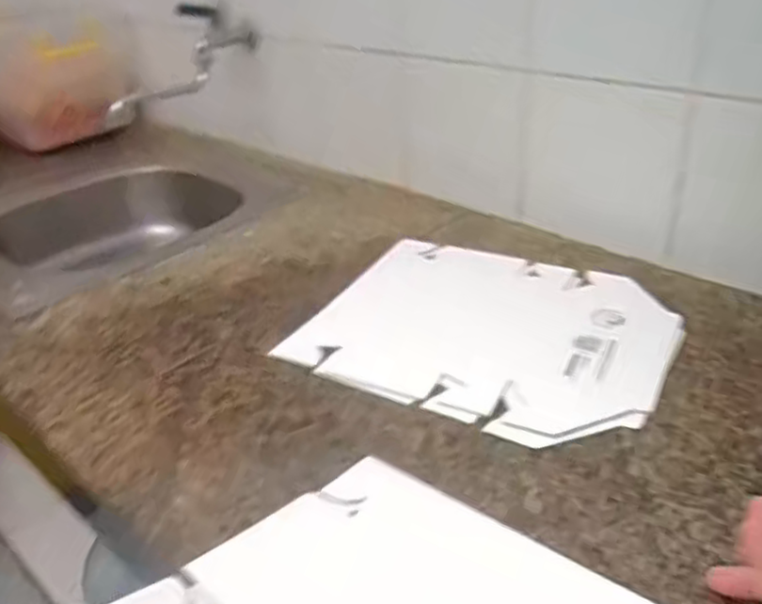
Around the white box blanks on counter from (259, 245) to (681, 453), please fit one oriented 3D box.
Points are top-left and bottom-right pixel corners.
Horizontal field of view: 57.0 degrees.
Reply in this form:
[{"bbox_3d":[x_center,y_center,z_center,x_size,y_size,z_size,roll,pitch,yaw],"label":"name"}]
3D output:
[{"bbox_3d":[0.109,0.025,0.718,0.346,0.006,0.288,14,35,28],"label":"white box blanks on counter"}]

